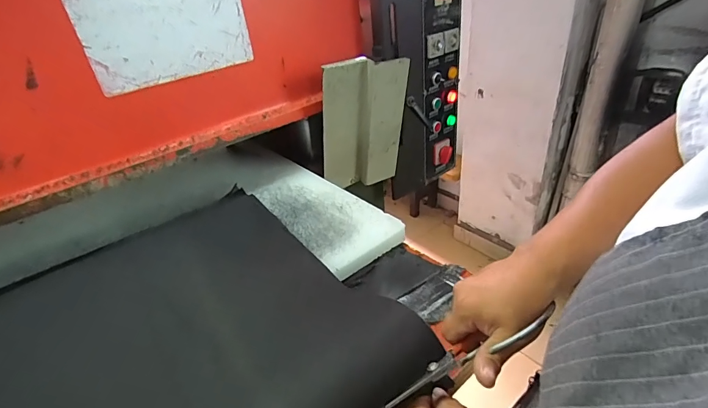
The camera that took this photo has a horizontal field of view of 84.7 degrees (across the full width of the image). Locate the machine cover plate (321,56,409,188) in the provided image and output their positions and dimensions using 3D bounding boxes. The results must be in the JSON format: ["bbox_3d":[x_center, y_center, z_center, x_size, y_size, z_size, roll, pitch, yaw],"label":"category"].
[{"bbox_3d":[0.022,-0.162,0.815,0.178,0.287,0.026,-12,44,-15],"label":"machine cover plate"}]

